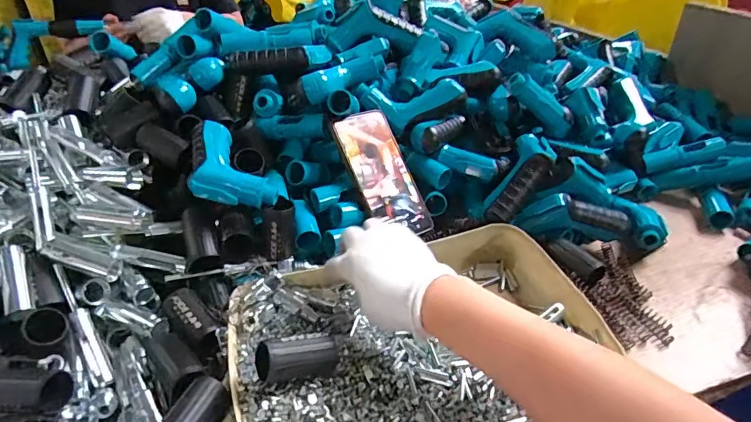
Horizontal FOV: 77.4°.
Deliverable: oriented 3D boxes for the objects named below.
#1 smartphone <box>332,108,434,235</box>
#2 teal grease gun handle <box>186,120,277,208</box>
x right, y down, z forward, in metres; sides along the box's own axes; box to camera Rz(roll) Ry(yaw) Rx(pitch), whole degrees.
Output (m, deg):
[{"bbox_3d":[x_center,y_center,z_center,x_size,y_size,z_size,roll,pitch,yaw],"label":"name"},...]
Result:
[{"bbox_3d":[0.010,-0.047,0.567,0.078,0.009,0.162,-21,82,-31],"label":"smartphone"},{"bbox_3d":[-0.163,-0.053,0.514,0.080,0.038,0.122,-15,44,-18],"label":"teal grease gun handle"}]

